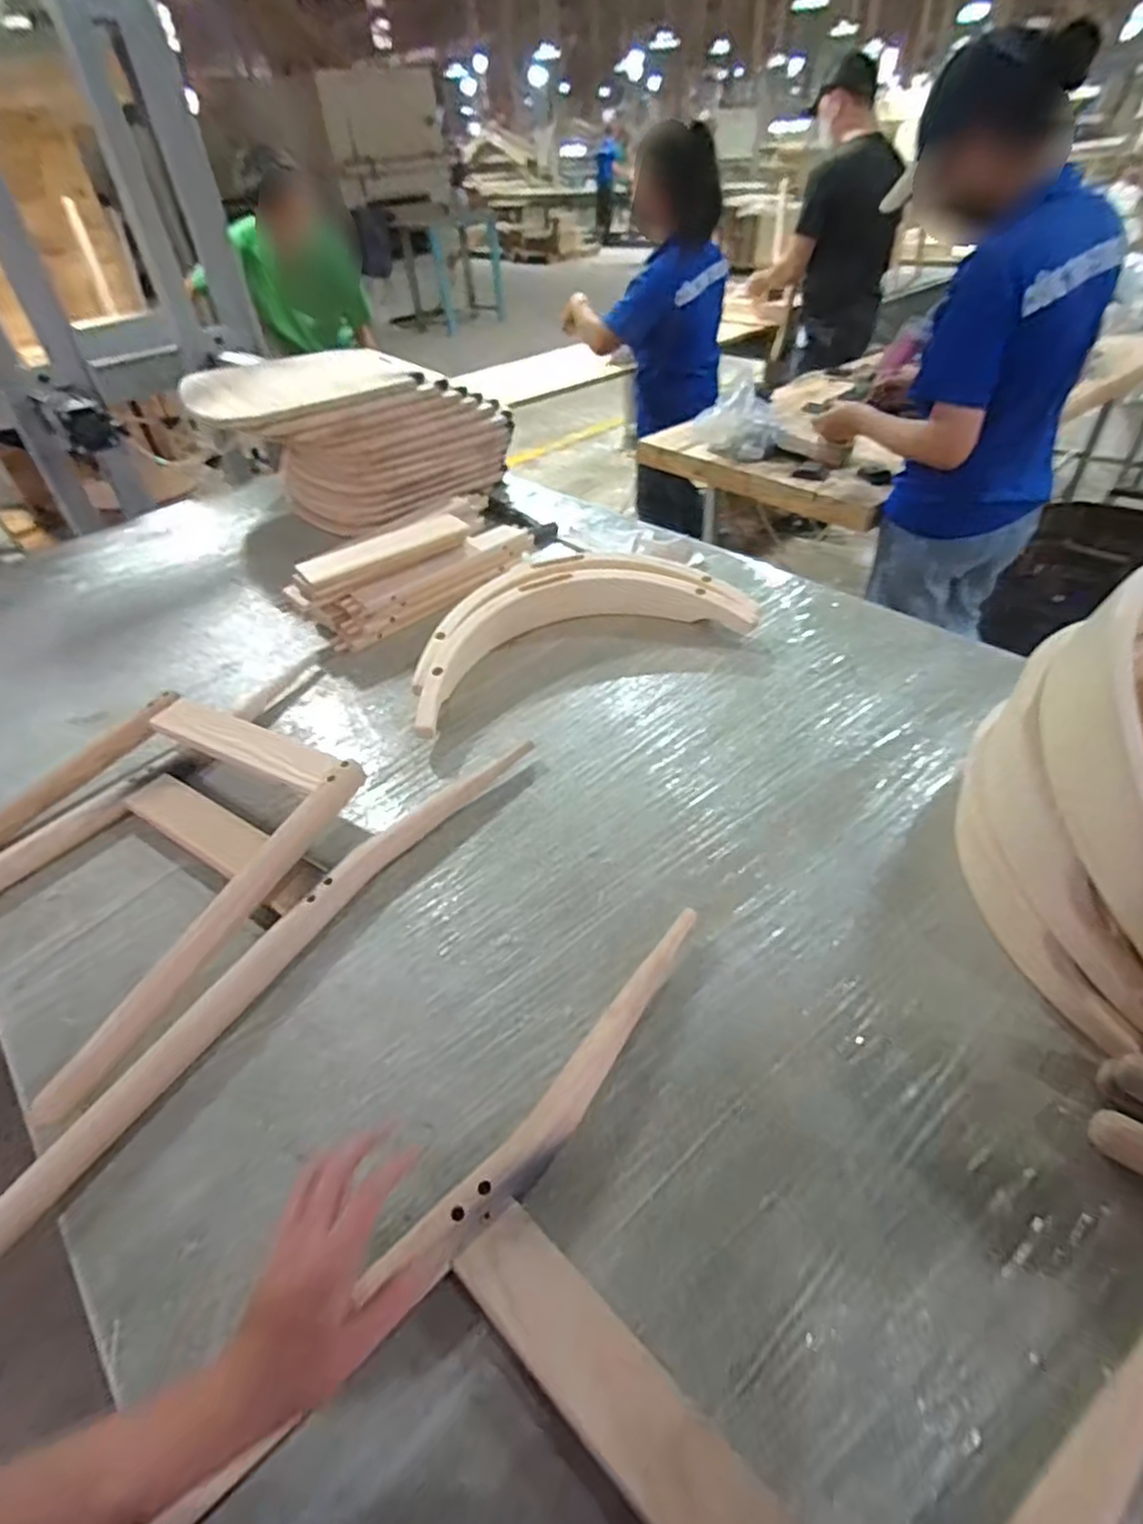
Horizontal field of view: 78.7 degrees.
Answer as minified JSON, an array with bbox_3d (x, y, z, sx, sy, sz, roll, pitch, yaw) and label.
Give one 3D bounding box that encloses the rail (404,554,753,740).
[{"bbox_3d":[-0.005,-0.217,1.086,0.551,0.089,0.248,-20,43,-15],"label":"rail"}]

